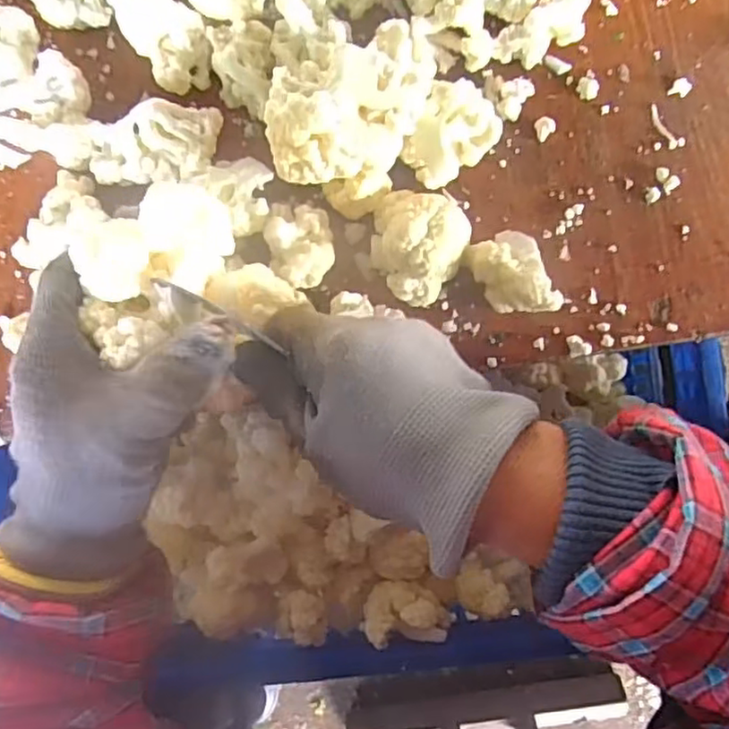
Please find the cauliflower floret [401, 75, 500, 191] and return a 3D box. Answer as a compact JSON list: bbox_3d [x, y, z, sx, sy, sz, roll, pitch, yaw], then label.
[{"bbox_3d":[0.046,-0.123,0.354,0.049,0.039,0.038,-45,87,0],"label":"cauliflower floret"}]

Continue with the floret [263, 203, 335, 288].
[{"bbox_3d":[-0.034,-0.064,0.357,0.033,0.038,0.047,-8,88,1],"label":"floret"}]

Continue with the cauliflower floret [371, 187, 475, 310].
[{"bbox_3d":[0.028,-0.062,0.354,0.050,0.038,0.056,12,88,2],"label":"cauliflower floret"}]

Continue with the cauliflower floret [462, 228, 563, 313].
[{"bbox_3d":[0.081,-0.047,0.354,0.036,0.030,0.049,-27,87,0],"label":"cauliflower floret"}]

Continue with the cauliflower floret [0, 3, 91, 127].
[{"bbox_3d":[-0.197,-0.169,0.374,0.090,0.037,0.054,20,88,2],"label":"cauliflower floret"}]

